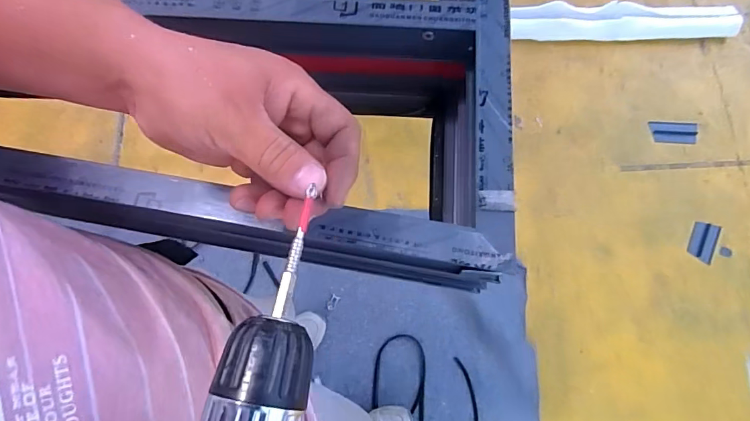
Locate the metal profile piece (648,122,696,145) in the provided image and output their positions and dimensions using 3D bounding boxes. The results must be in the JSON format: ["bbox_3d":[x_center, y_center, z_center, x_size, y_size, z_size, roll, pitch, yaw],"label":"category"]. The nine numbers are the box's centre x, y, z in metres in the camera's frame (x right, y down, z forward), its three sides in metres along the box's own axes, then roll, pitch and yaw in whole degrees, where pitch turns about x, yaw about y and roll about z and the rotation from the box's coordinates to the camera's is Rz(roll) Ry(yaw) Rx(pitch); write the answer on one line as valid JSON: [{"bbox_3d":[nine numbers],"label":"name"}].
[{"bbox_3d":[0.974,-0.253,1.472,0.154,0.009,0.076,4,73,3],"label":"metal profile piece"}]

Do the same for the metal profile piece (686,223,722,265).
[{"bbox_3d":[0.989,0.095,1.359,0.069,0.022,0.118,23,75,8],"label":"metal profile piece"}]

